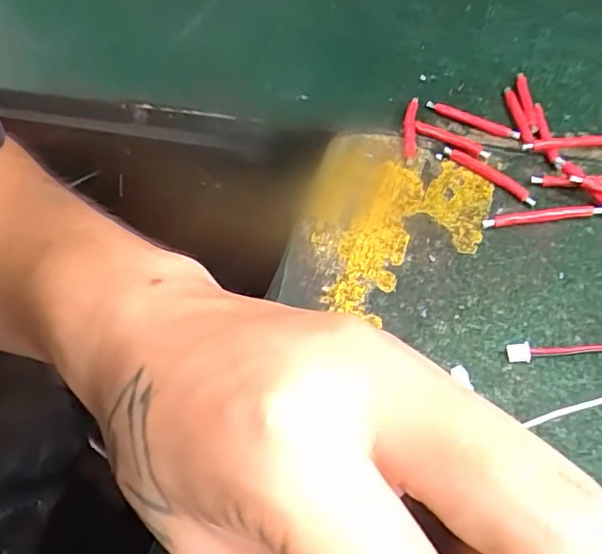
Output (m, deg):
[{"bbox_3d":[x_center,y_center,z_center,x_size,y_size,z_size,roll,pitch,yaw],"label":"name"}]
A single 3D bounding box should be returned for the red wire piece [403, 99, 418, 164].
[{"bbox_3d":[0.065,-0.087,0.334,0.008,0.005,0.059,4,52,10],"label":"red wire piece"}]

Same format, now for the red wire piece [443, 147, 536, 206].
[{"bbox_3d":[0.101,-0.056,0.306,0.008,0.005,0.058,-38,57,-22],"label":"red wire piece"}]

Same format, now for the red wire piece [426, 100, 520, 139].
[{"bbox_3d":[0.102,-0.095,0.337,0.058,0.005,0.007,30,60,26],"label":"red wire piece"}]

